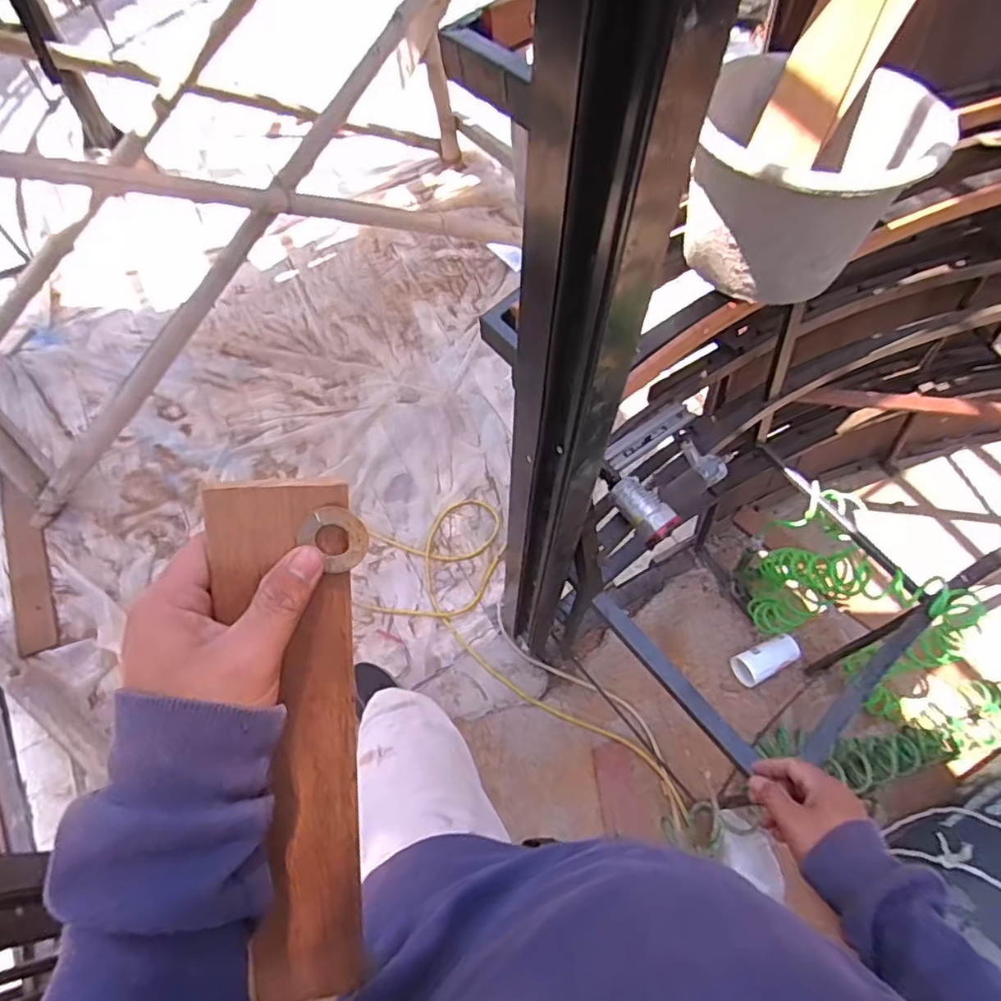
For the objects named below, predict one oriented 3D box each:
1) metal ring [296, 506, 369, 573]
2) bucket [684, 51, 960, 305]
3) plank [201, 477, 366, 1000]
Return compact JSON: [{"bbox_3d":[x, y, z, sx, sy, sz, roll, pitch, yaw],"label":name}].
[{"bbox_3d":[-0.079,0.018,0.292,0.028,0.004,0.033,-42,101,3],"label":"metal ring"},{"bbox_3d":[0.354,-0.368,0.717,0.237,0.171,0.250,1,61,-1],"label":"bucket"},{"bbox_3d":[-0.110,0.147,0.330,0.062,0.010,0.324,-2,107,-13],"label":"plank"}]

